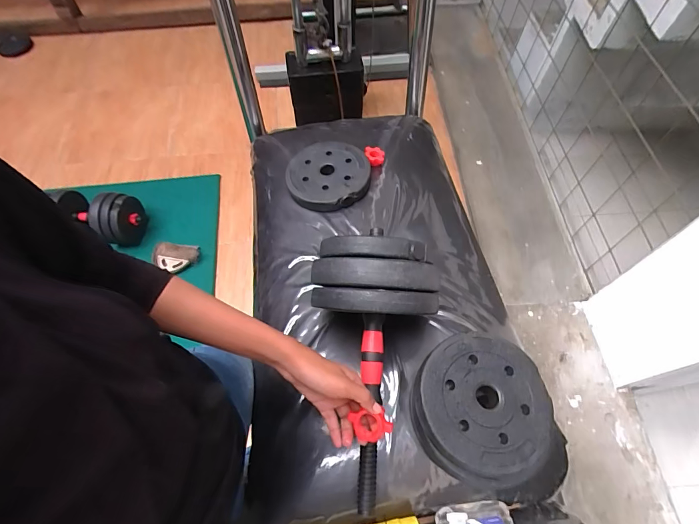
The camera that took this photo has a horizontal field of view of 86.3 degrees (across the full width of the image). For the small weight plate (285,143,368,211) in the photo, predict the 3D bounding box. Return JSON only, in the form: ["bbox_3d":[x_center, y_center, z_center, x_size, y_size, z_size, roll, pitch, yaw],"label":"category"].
[{"bbox_3d":[-0.044,-0.184,0.773,0.170,0.024,0.170,0,62,0],"label":"small weight plate"}]

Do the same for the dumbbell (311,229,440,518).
[{"bbox_3d":[0.027,0.136,0.495,0.172,0.143,0.330,4,62,2],"label":"dumbbell"}]

